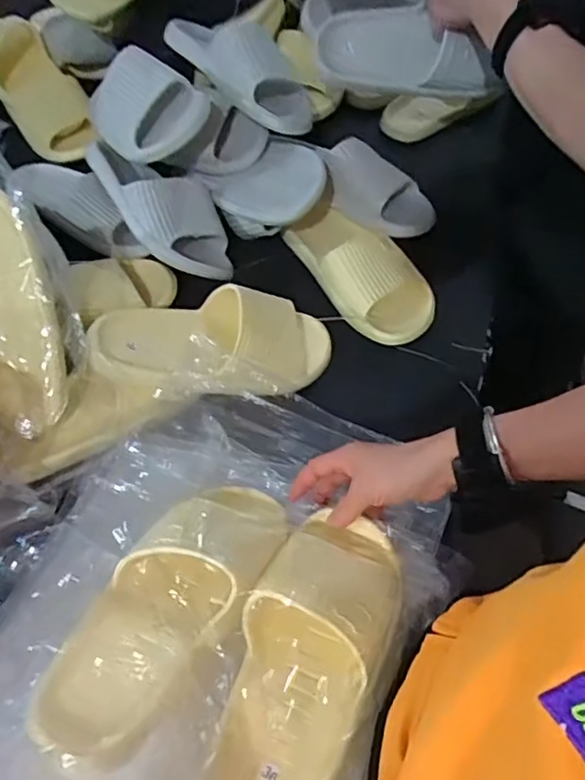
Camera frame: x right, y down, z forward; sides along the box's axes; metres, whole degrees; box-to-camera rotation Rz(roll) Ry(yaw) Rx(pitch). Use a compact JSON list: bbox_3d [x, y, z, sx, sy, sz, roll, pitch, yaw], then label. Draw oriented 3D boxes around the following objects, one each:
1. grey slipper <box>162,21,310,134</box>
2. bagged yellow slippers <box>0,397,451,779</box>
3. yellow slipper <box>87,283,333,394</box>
[{"bbox_3d":[-0.065,-0.426,0.776,0.102,0.080,0.260,-28,60,-15],"label":"grey slipper"},{"bbox_3d":[-0.062,0.182,0.446,0.301,0.096,0.422,14,59,12],"label":"bagged yellow slippers"},{"bbox_3d":[-0.075,-0.046,0.611,0.247,0.058,0.112,-4,55,-19],"label":"yellow slipper"}]

